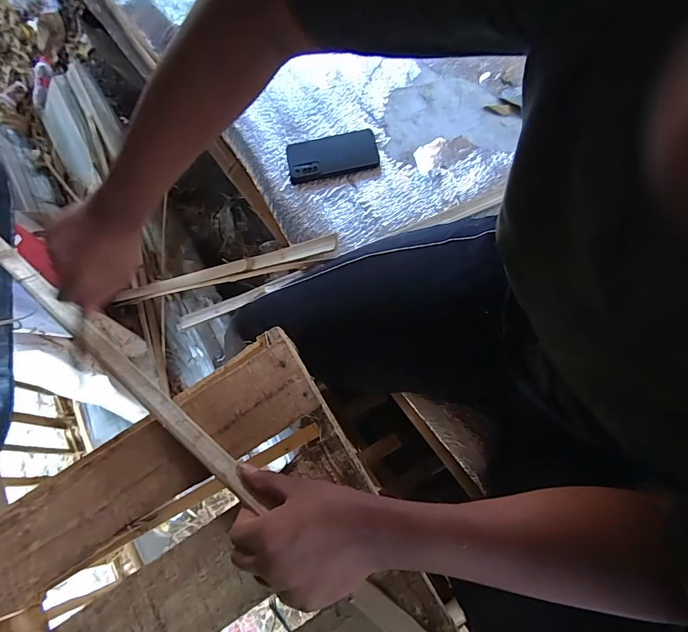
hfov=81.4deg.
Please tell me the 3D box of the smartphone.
[{"bbox_3d":[-0.020,-0.282,0.697,0.157,0.005,0.081,-13,71,-2],"label":"smartphone"}]

